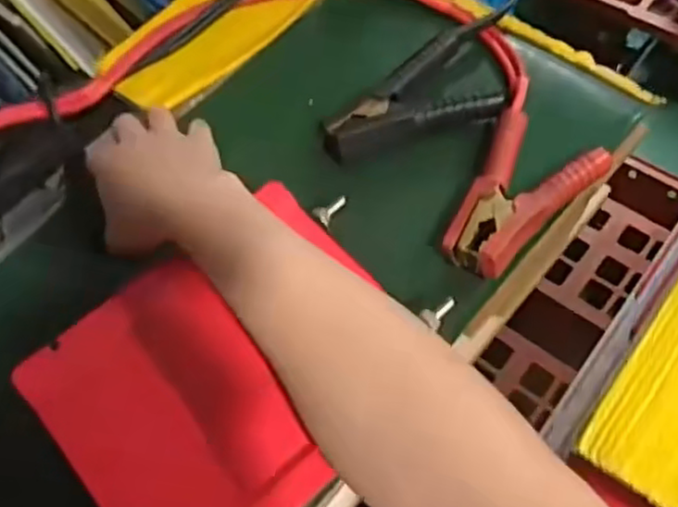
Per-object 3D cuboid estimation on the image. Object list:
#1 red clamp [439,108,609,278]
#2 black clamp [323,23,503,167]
[{"bbox_3d":[0.126,-0.043,0.501,0.084,0.036,0.138,34,69,20],"label":"red clamp"},{"bbox_3d":[0.054,-0.130,0.552,0.145,0.028,0.092,-16,62,-5],"label":"black clamp"}]

